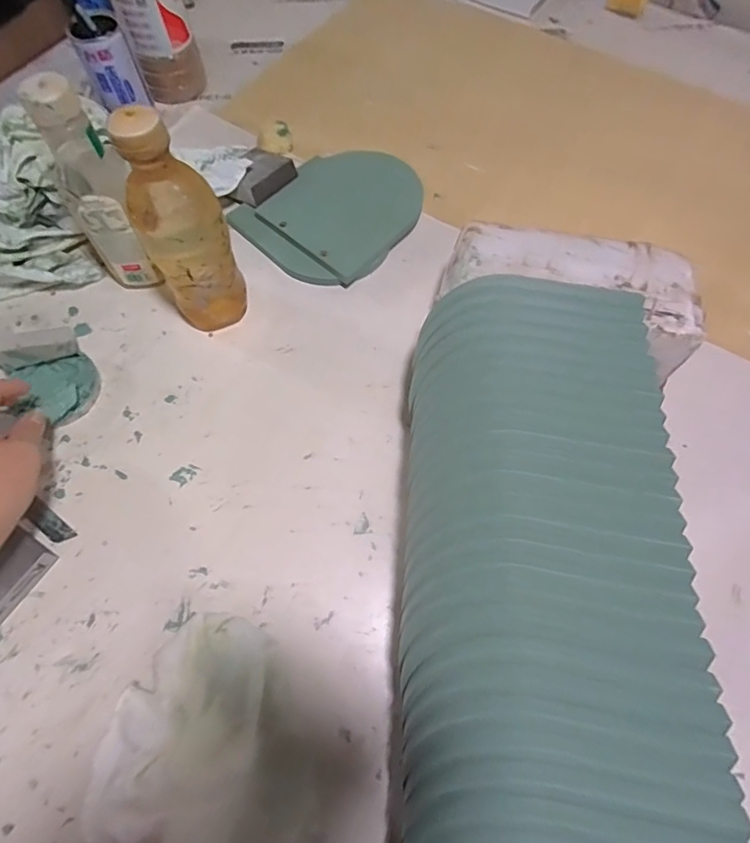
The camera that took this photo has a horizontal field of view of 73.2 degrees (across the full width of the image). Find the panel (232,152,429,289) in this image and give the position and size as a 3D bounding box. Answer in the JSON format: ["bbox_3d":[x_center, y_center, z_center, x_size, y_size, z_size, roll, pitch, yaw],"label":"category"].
[{"bbox_3d":[-0.046,-0.244,0.586,0.184,0.043,0.186,41,70,17],"label":"panel"}]

